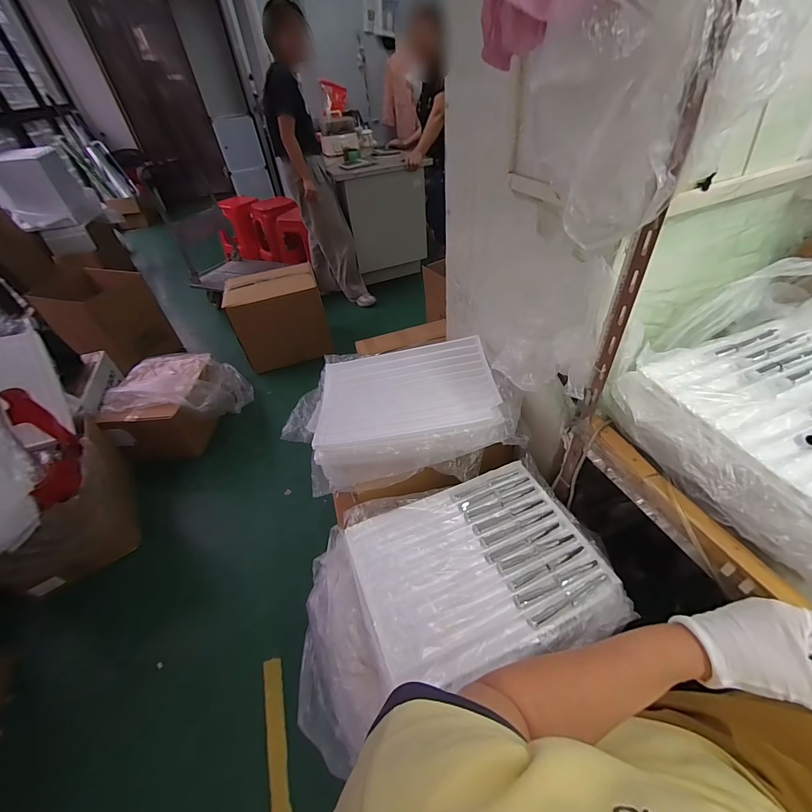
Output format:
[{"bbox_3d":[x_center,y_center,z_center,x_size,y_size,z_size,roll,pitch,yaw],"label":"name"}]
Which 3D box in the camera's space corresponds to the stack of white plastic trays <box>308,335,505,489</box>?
[{"bbox_3d":[-0.005,-0.005,0.891,0.430,0.110,0.325,-7,43,-1],"label":"stack of white plastic trays"}]

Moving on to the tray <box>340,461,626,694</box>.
[{"bbox_3d":[0.128,0.287,0.675,0.409,0.031,0.322,-18,44,-12],"label":"tray"}]

